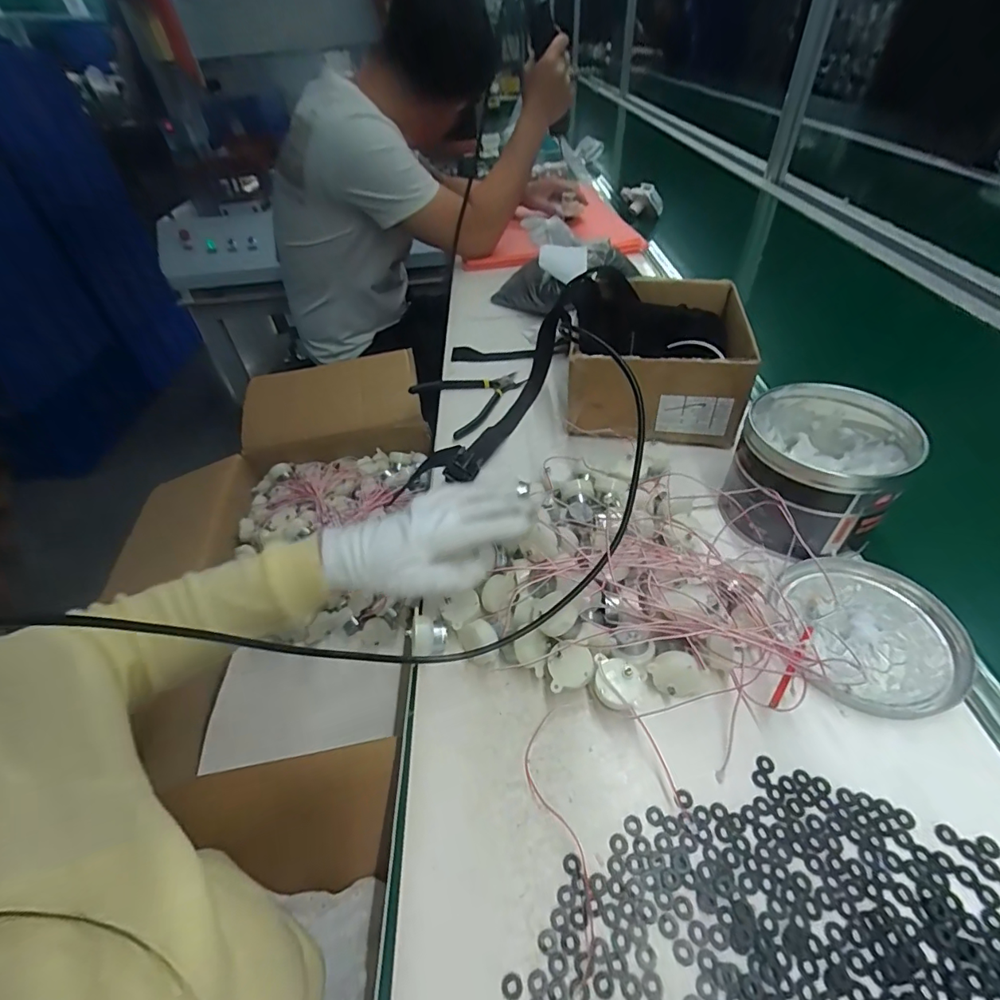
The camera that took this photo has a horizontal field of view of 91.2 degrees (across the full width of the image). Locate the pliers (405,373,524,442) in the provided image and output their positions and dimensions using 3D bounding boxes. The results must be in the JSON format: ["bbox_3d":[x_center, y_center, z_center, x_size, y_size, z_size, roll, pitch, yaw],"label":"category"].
[{"bbox_3d":[-0.033,-0.144,0.663,0.137,0.012,0.135,-28,48,-21],"label":"pliers"}]

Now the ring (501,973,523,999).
[{"bbox_3d":[0.006,0.248,0.250,0.011,0.004,0.010,-3,44,3],"label":"ring"}]

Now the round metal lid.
[{"bbox_3d":[0.289,0.099,0.378,0.122,0.011,0.126,-3,44,3],"label":"round metal lid"}]

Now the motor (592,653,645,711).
[{"bbox_3d":[0.083,0.129,0.344,0.032,0.015,0.034,4,58,12],"label":"motor"}]

